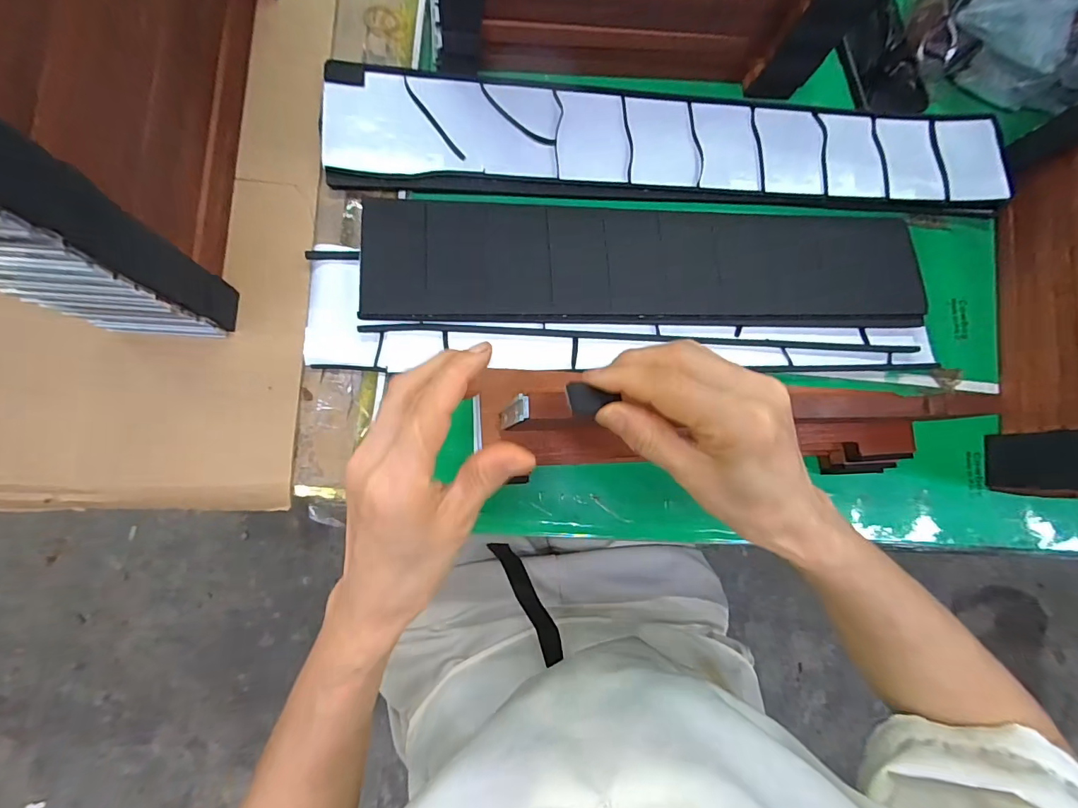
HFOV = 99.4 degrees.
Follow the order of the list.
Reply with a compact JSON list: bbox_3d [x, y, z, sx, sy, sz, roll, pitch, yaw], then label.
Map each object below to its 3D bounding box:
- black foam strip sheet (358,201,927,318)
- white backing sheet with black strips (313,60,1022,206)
[{"bbox_3d":[0.101,-0.120,0.392,0.476,0.016,0.094,-2,85,-8],"label":"black foam strip sheet"},{"bbox_3d":[0.140,-0.234,0.414,0.619,0.013,0.101,-1,82,-9],"label":"white backing sheet with black strips"}]

